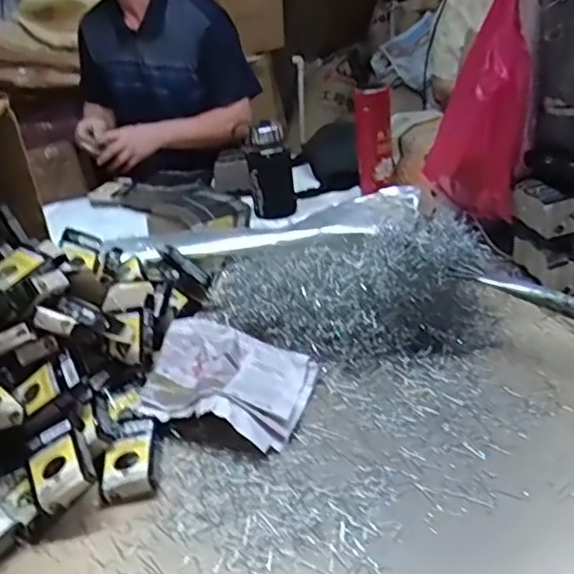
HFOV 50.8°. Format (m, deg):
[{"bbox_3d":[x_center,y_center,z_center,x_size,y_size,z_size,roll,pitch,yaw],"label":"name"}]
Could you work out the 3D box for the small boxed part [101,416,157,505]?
[{"bbox_3d":[-0.163,0.177,0.628,0.050,0.022,0.091,-9,31,-5],"label":"small boxed part"}]

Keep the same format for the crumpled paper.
[{"bbox_3d":[-0.071,0.106,0.699,0.185,0.057,0.140,7,33,21],"label":"crumpled paper"}]

